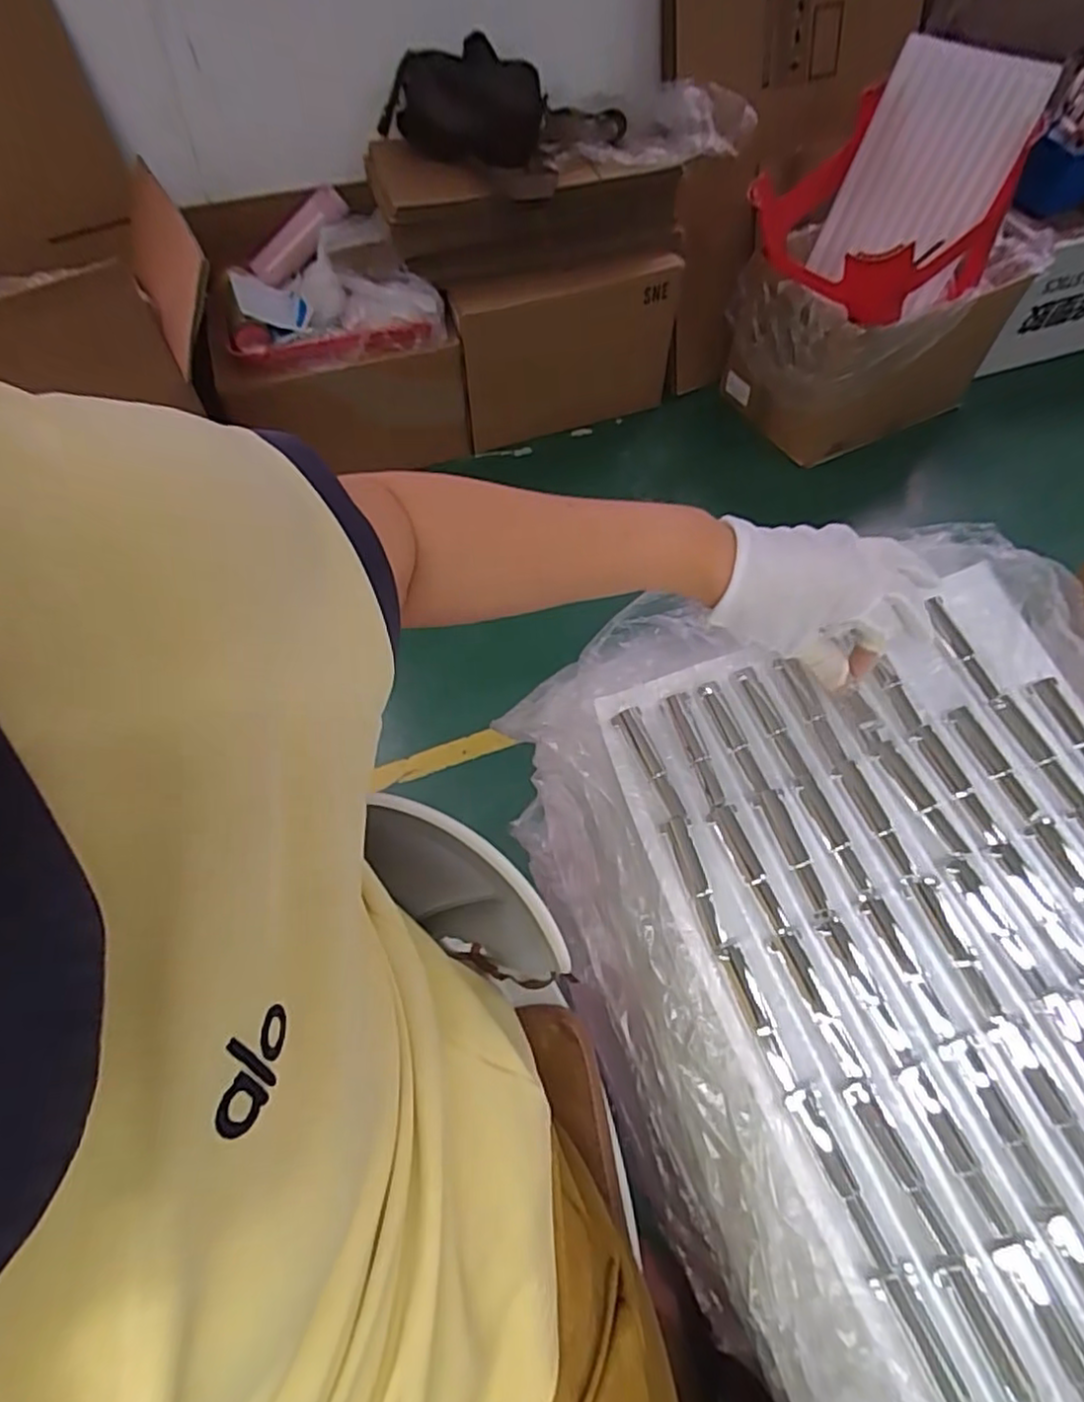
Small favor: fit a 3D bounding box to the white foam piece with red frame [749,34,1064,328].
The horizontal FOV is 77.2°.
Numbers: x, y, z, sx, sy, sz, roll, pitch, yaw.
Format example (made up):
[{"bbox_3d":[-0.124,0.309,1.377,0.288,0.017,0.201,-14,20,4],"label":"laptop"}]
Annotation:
[{"bbox_3d":[0.625,-0.957,1.276,0.325,0.338,0.408,-26,64,-14],"label":"white foam piece with red frame"}]

